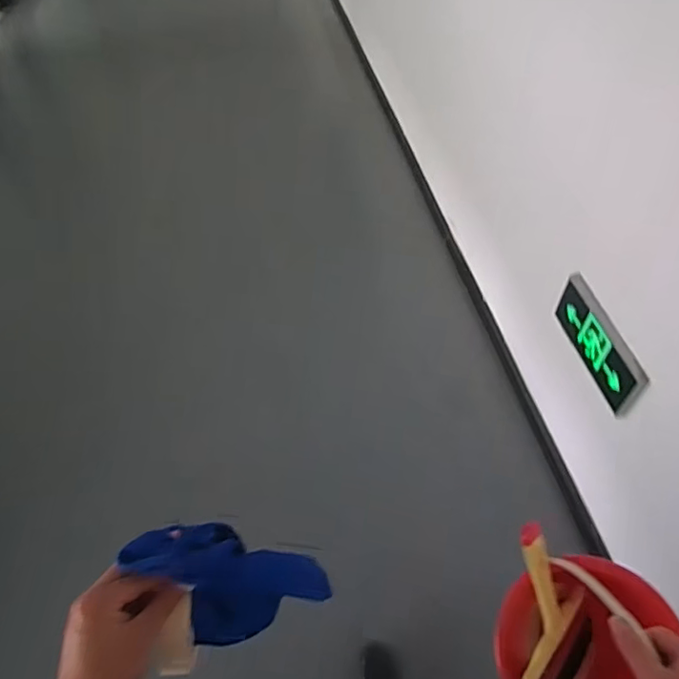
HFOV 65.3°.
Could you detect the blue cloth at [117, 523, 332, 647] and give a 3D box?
[{"bbox_3d":[-0.101,0.220,0.478,0.161,0.096,0.089,15,54,13],"label":"blue cloth"}]

